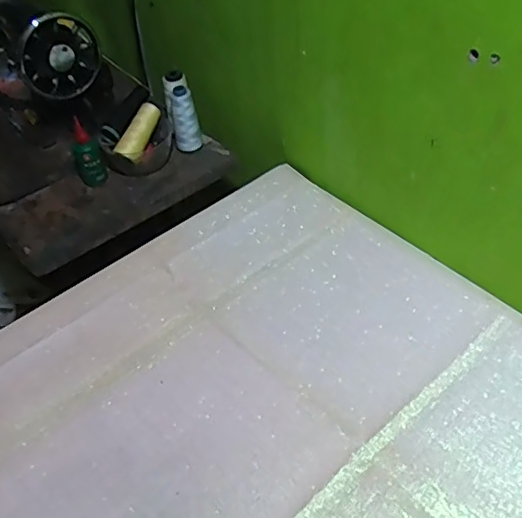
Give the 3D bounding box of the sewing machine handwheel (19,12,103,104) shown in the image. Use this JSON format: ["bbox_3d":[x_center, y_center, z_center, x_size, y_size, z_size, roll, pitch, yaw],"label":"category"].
[{"bbox_3d":[-0.330,-0.331,0.913,0.130,0.126,0.042,-37,54,-27],"label":"sewing machine handwheel"}]

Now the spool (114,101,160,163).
[{"bbox_3d":[-0.205,-0.219,0.943,0.031,0.034,0.115,16,68,21],"label":"spool"}]

